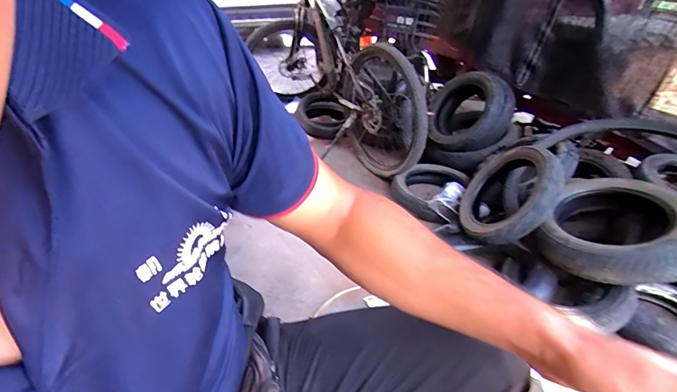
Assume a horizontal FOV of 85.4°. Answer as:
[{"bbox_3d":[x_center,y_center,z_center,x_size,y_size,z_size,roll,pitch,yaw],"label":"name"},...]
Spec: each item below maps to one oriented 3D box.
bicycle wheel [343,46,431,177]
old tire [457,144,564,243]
[{"bbox_3d":[0.192,-0.361,1.674,0.147,0.567,0.583,-13,36,-21],"label":"bicycle wheel"},{"bbox_3d":[0.558,-0.024,1.214,0.117,0.348,0.384,24,46,-16],"label":"old tire"}]

